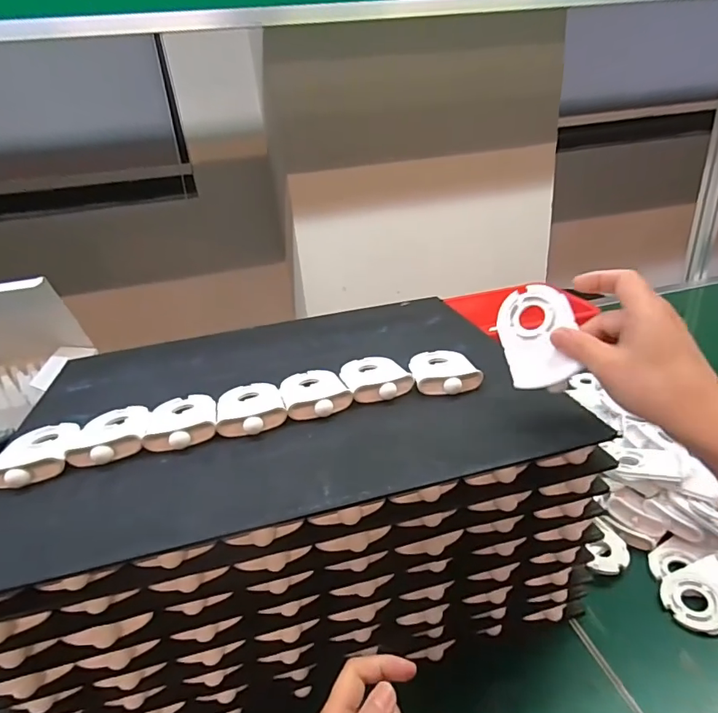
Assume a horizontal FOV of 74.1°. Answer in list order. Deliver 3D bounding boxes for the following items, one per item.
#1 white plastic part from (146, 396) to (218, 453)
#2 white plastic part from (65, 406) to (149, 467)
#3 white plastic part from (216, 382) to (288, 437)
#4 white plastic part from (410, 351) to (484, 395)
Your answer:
[{"bbox_3d":[-0.156,0.054,0.422,0.056,0.014,0.085,-12,26,-12],"label":"white plastic part"},{"bbox_3d":[-0.215,0.064,0.412,0.059,0.015,0.080,-14,27,-16],"label":"white plastic part"},{"bbox_3d":[-0.099,0.043,0.432,0.058,0.014,0.089,-11,26,-11],"label":"white plastic part"},{"bbox_3d":[0.081,0.012,0.463,0.059,0.015,0.085,-7,26,-3],"label":"white plastic part"}]

